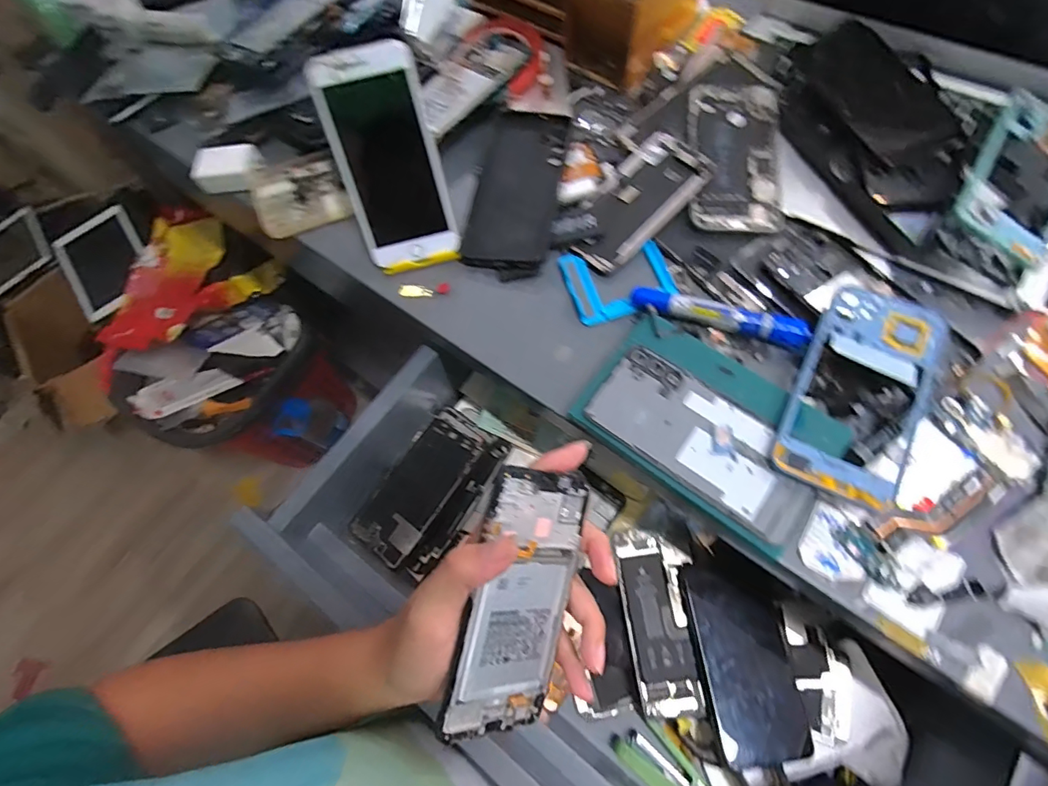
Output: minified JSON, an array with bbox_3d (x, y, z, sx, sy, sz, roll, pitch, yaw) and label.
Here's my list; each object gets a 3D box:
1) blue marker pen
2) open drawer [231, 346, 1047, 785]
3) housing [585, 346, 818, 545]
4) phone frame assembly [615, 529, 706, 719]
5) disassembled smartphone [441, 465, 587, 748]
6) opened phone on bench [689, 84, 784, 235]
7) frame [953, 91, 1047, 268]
[{"bbox_3d":[0.151,-0.060,0.371,0.130,0.019,0.021,17,69,11],"label":"blue marker pen"},{"bbox_3d":[0.068,0.193,0.396,0.551,0.128,0.265,33,73,16],"label":"open drawer"},{"bbox_3d":[0.124,0.031,0.337,0.152,0.013,0.067,35,74,17],"label":"housing"},{"bbox_3d":[0.122,0.204,0.434,0.059,0.009,0.150,-4,67,2],"label":"phone frame assembly"},{"bbox_3d":[-0.002,0.124,0.284,0.071,0.006,0.152,17,85,-35],"label":"disassembled smartphone"},{"bbox_3d":[0.187,-0.212,0.422,0.076,0.011,0.150,4,68,6],"label":"opened phone on bench"},{"bbox_3d":[0.406,-0.178,0.384,0.084,0.010,0.178,37,74,0],"label":"frame"}]

